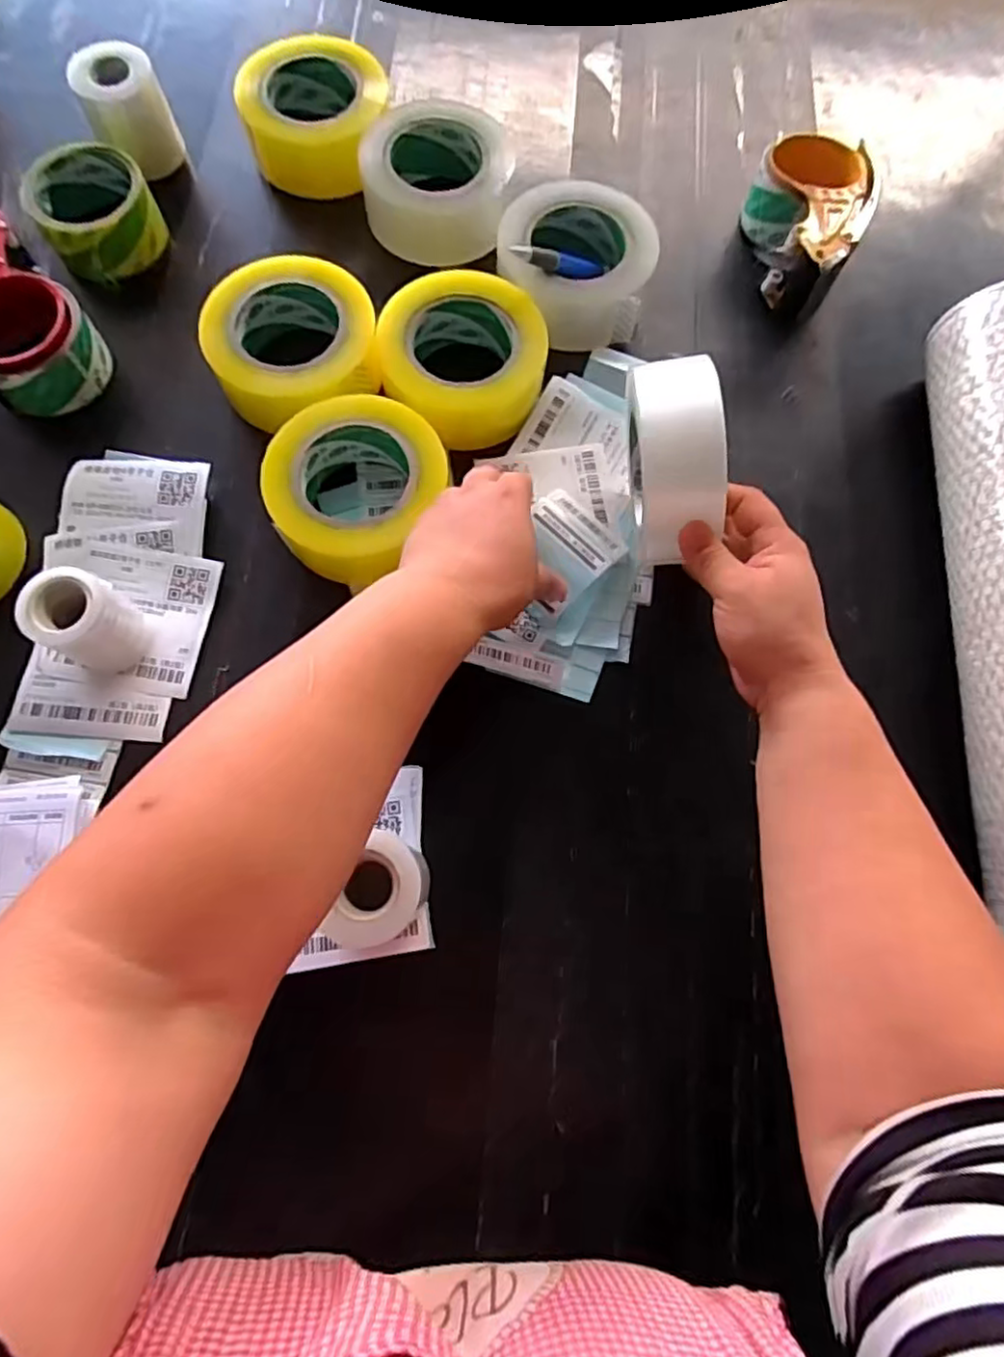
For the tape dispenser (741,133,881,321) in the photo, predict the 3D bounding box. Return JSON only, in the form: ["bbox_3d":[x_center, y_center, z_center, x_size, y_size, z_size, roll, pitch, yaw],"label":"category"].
[{"bbox_3d":[0.244,-0.374,0.537,0.095,0.061,0.150,24,75,5],"label":"tape dispenser"}]

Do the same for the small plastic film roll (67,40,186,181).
[{"bbox_3d":[-0.310,-0.471,0.547,0.062,0.066,0.057,-24,76,-8],"label":"small plastic film roll"}]

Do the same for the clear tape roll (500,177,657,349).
[{"bbox_3d":[0.058,-0.318,0.518,0.118,0.058,0.117,0,74,-1],"label":"clear tape roll"}]

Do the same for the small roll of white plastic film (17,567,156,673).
[{"bbox_3d":[-0.266,-0.037,0.423,0.046,0.065,0.049,0,74,-1],"label":"small roll of white plastic film"}]

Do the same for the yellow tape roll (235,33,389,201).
[{"bbox_3d":[-0.161,-0.478,0.561,0.124,0.051,0.109,5,74,0],"label":"yellow tape roll"}]

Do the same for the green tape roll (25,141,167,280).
[{"bbox_3d":[-0.329,-0.378,0.531,0.089,0.048,0.100,-34,78,-10],"label":"green tape roll"}]

